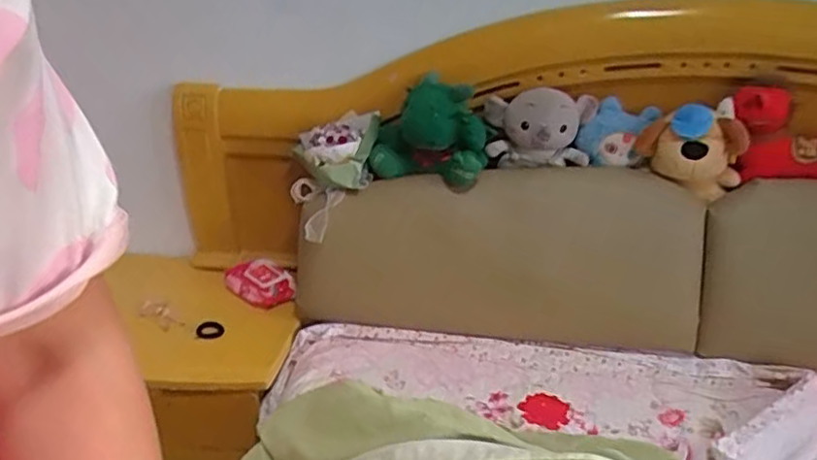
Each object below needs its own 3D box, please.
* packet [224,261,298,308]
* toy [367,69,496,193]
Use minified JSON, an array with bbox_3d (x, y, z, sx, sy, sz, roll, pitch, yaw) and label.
[{"bbox_3d":[-0.327,0.117,1.460,0.177,0.076,0.082,20,33,37],"label":"packet"},{"bbox_3d":[0.031,-0.189,1.239,0.212,0.192,0.101,14,29,28],"label":"toy"}]

